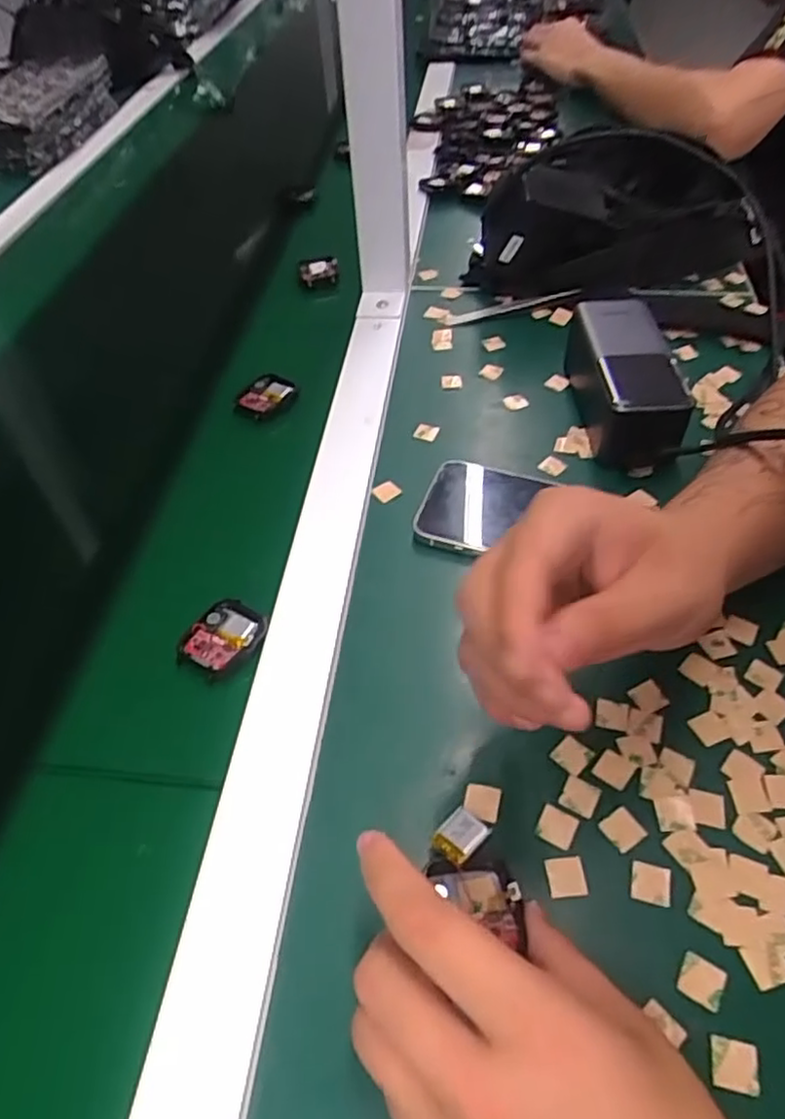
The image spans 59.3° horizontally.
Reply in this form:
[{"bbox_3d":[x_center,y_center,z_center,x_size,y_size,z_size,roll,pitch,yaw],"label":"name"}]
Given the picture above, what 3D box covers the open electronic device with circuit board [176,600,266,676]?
[{"bbox_3d":[-0.093,0.043,0.383,0.040,0.010,0.047,20,54,19],"label":"open electronic device with circuit board"}]

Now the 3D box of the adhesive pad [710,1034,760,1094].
[{"bbox_3d":[0.125,0.184,0.251,0.016,0.004,0.016,9,51,11],"label":"adhesive pad"}]

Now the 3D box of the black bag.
[{"bbox_3d":[0.193,-0.305,0.602,0.241,0.095,0.119,-12,50,-6],"label":"black bag"}]

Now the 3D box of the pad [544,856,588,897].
[{"bbox_3d":[0.074,0.135,0.294,0.016,0.004,0.016,-4,50,1],"label":"pad"}]

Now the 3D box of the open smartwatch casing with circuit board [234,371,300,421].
[{"bbox_3d":[-0.098,-0.124,0.530,0.037,0.016,0.046,24,55,22],"label":"open smartwatch casing with circuit board"}]

